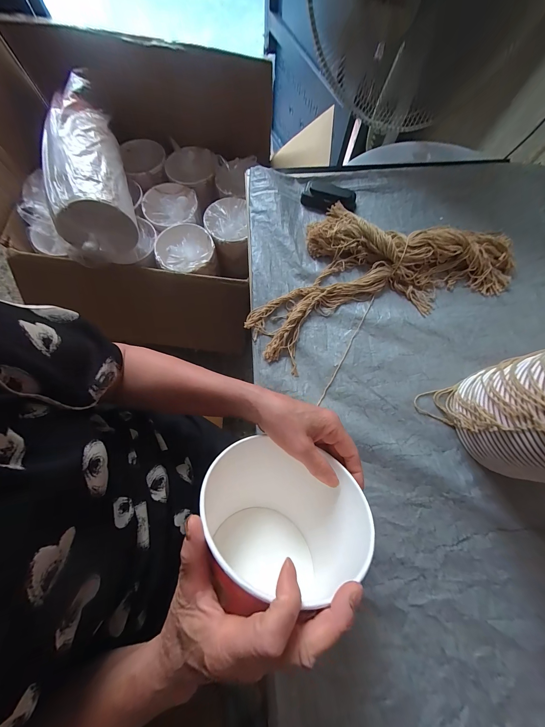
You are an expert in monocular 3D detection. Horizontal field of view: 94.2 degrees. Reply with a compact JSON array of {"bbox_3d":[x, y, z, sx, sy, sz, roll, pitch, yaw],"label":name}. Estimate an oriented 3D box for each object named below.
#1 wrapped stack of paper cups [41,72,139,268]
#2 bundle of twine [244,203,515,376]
[{"bbox_3d":[-0.449,-0.472,0.617,0.174,0.138,0.426,-8,87,-4],"label":"wrapped stack of paper cups"},{"bbox_3d":[0.183,-0.181,0.464,0.504,0.040,0.283,-25,76,-8],"label":"bundle of twine"}]

